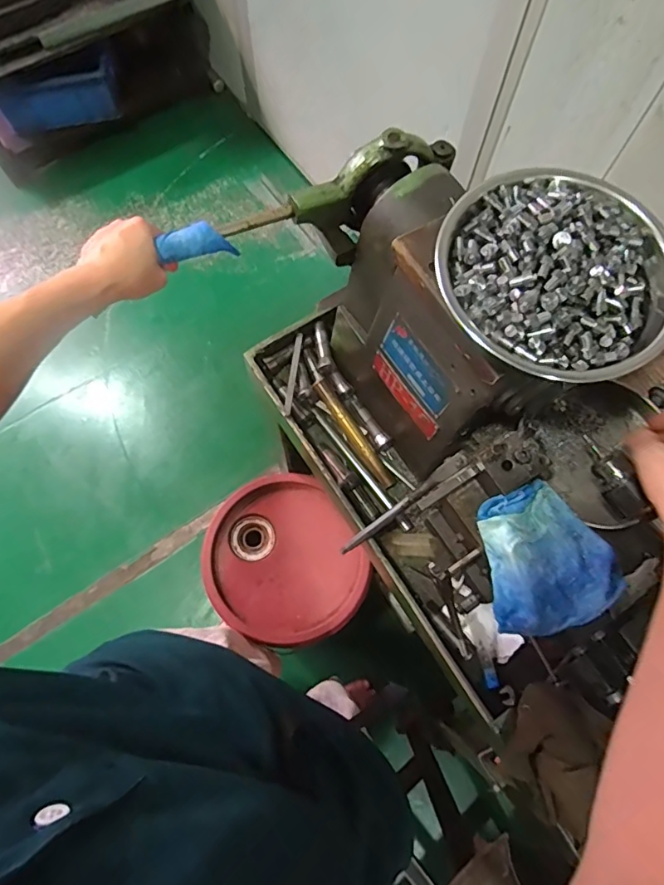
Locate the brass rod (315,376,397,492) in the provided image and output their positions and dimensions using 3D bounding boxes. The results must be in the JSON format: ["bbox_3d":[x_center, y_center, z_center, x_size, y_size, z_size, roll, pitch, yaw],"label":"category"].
[{"bbox_3d":[0.027,-0.011,0.654,0.017,0.012,0.160,-35,88,-9],"label":"brass rod"}]

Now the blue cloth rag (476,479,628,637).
[{"bbox_3d":[0.174,0.090,0.414,0.099,0.029,0.110,-9,72,-4],"label":"blue cloth rag"}]

